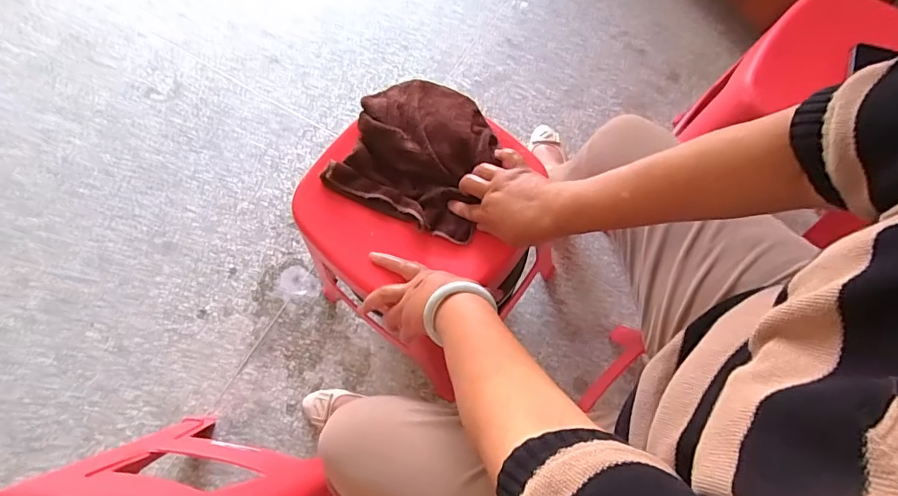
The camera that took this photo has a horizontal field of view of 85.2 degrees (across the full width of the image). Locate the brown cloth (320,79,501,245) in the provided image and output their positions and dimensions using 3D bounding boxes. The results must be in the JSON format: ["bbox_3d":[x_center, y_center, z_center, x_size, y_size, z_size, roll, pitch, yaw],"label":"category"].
[{"bbox_3d":[-0.036,-0.133,0.646,0.195,0.034,0.196,22,72,8],"label":"brown cloth"}]

